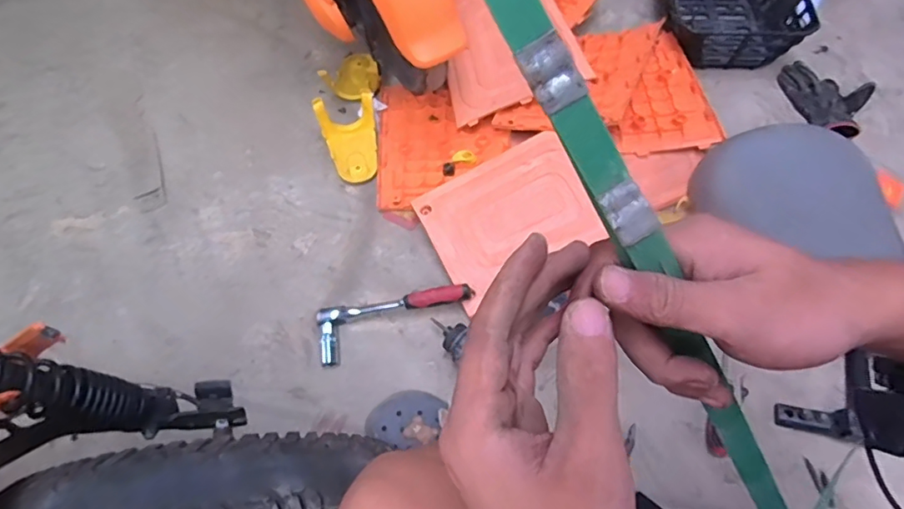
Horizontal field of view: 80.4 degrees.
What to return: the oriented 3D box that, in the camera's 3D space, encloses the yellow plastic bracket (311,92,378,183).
[{"bbox_3d":[-0.199,-0.224,1.037,0.110,0.077,0.161,-11,60,-4],"label":"yellow plastic bracket"}]

